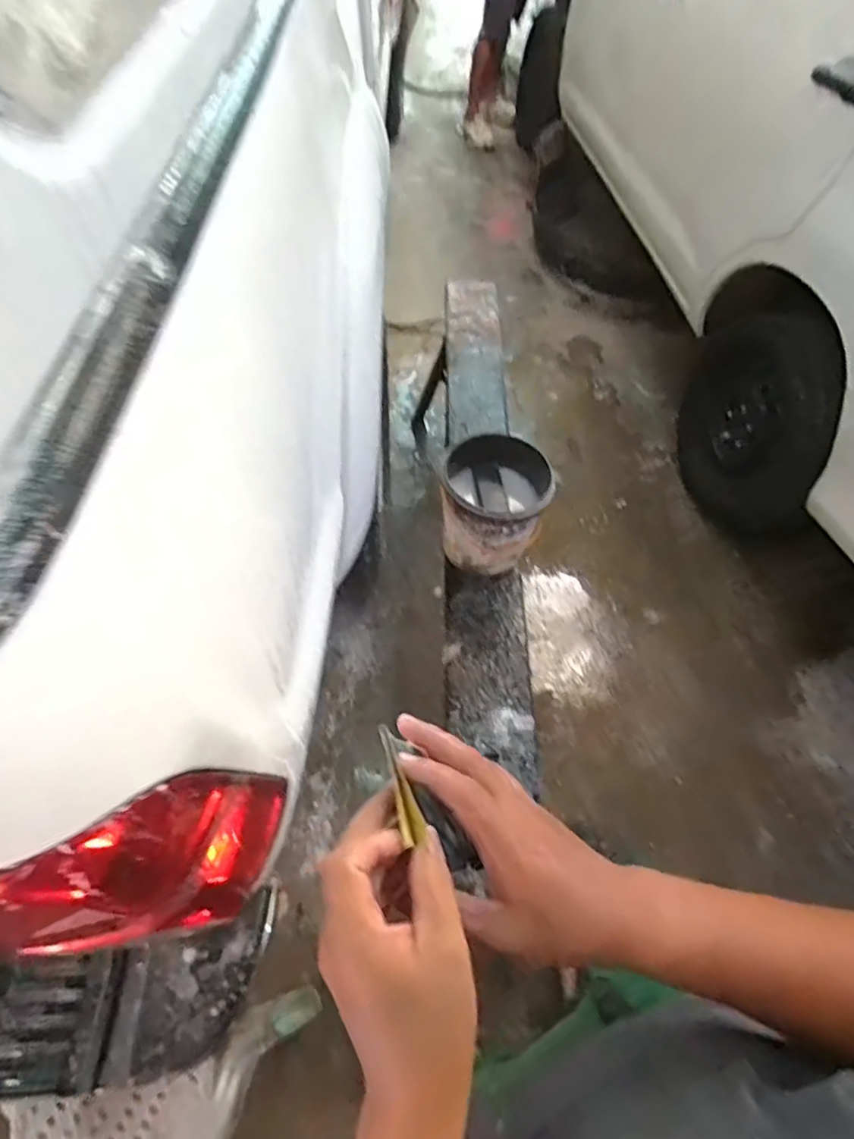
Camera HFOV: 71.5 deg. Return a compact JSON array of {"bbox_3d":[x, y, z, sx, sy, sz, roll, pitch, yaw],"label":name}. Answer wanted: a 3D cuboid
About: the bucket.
[{"bbox_3d":[0.146,-0.141,1.292,0.212,0.185,0.226,1,57,-2],"label":"bucket"}]

